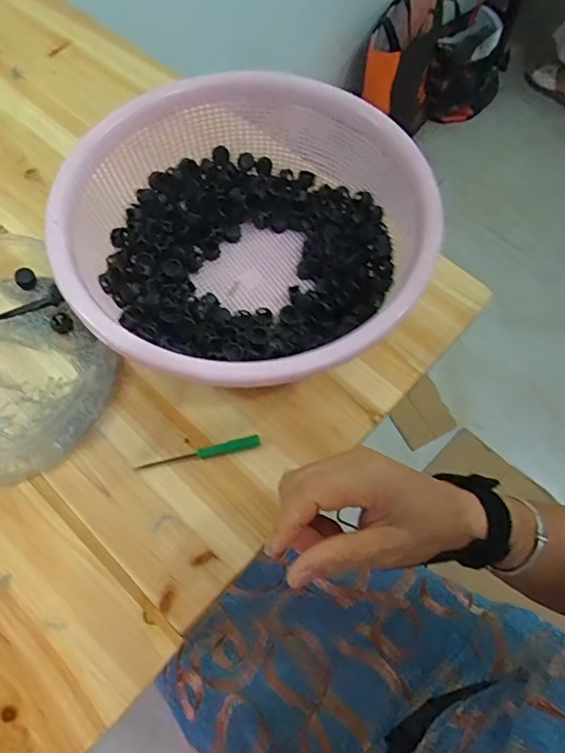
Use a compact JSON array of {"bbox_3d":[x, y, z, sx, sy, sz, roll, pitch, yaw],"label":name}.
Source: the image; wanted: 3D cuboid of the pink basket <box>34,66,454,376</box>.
[{"bbox_3d":[-0.030,-0.106,0.405,0.273,0.103,0.258,-37,71,-16],"label":"pink basket"}]

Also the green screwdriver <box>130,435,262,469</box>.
[{"bbox_3d":[-0.065,0.060,0.383,0.096,0.009,0.011,-12,67,-6],"label":"green screwdriver"}]

